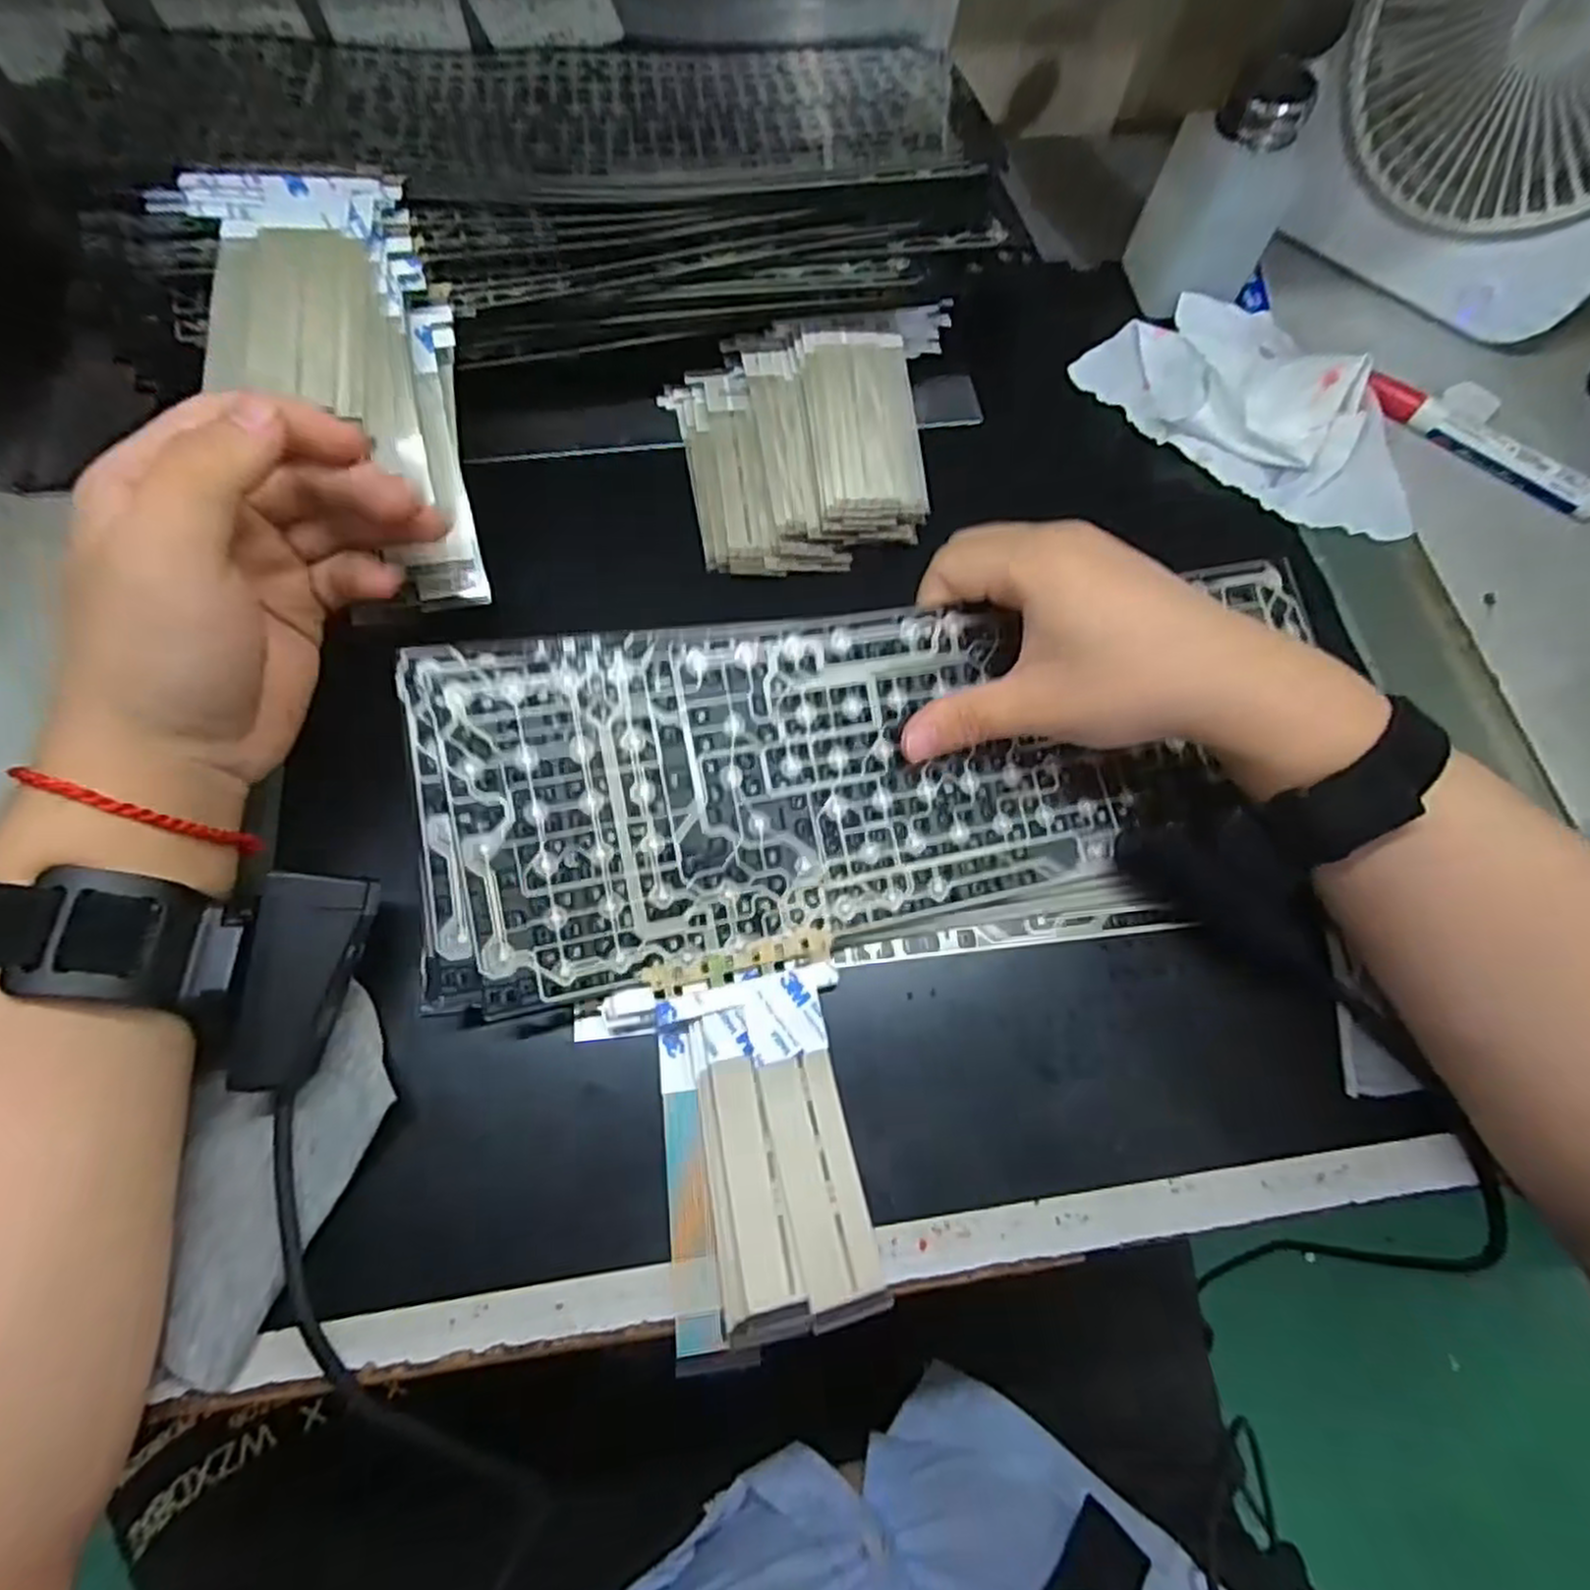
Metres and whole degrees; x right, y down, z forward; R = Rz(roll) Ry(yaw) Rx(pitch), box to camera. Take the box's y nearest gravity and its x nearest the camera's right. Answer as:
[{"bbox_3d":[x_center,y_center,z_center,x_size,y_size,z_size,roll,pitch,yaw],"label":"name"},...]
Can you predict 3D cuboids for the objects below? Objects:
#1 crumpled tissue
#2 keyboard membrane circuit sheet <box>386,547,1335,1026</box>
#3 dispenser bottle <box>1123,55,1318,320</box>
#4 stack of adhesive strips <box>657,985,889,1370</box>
[{"bbox_3d":[0.250,-0.209,0.404,0.103,0.033,0.179,-40,75,-16],"label":"crumpled tissue"},{"bbox_3d":[0.047,-0.006,0.302,0.358,0.012,0.137,-9,87,-13],"label":"keyboard membrane circuit sheet"},{"bbox_3d":[0.224,-0.316,0.407,0.053,0.092,0.055,-13,69,-8],"label":"dispenser bottle"},{"bbox_3d":[-0.014,0.125,0.265,0.068,0.012,0.110,-13,69,-8],"label":"stack of adhesive strips"}]

